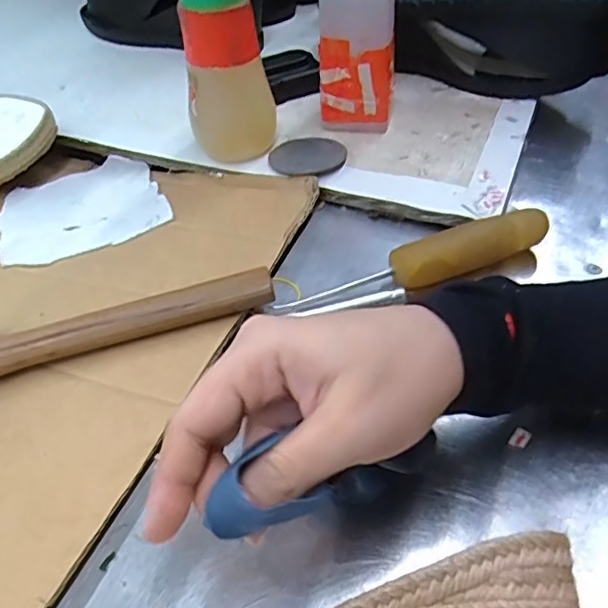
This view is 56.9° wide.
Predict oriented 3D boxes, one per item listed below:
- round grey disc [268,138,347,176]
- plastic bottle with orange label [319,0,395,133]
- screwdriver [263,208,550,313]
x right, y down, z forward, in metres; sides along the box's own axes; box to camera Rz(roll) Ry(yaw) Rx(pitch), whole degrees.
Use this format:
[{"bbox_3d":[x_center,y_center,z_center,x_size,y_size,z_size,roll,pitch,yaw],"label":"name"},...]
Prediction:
[{"bbox_3d":[0.003,-0.111,0.423,0.057,0.008,0.051,5,47,7],"label":"round grey disc"},{"bbox_3d":[0.036,-0.205,0.413,0.061,0.158,0.049,-3,43,11],"label":"plastic bottle with orange label"},{"bbox_3d":[0.067,-0.022,0.346,0.178,0.027,0.030,-13,47,-10],"label":"screwdriver"}]

